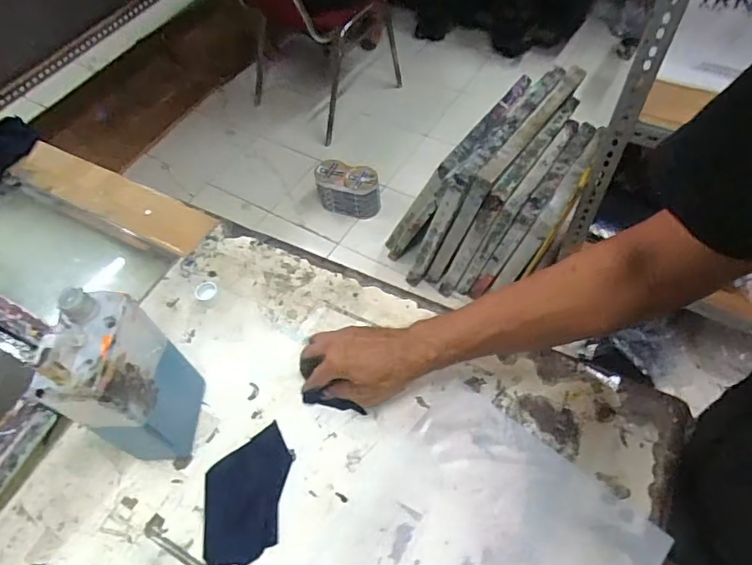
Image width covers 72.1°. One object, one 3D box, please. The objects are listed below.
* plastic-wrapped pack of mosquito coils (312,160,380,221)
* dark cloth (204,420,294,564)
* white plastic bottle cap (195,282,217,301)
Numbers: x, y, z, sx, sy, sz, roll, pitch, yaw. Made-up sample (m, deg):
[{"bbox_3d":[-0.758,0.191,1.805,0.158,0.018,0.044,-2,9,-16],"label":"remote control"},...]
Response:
[{"bbox_3d":[-0.099,-0.311,1.740,0.219,0.153,0.111,20,59,18],"label":"plastic-wrapped pack of mosquito coils"},{"bbox_3d":[-0.133,0.213,0.529,0.076,0.017,0.134,3,56,7],"label":"dark cloth"},{"bbox_3d":[-0.218,0.011,0.666,0.028,0.008,0.029,-2,56,3],"label":"white plastic bottle cap"}]

